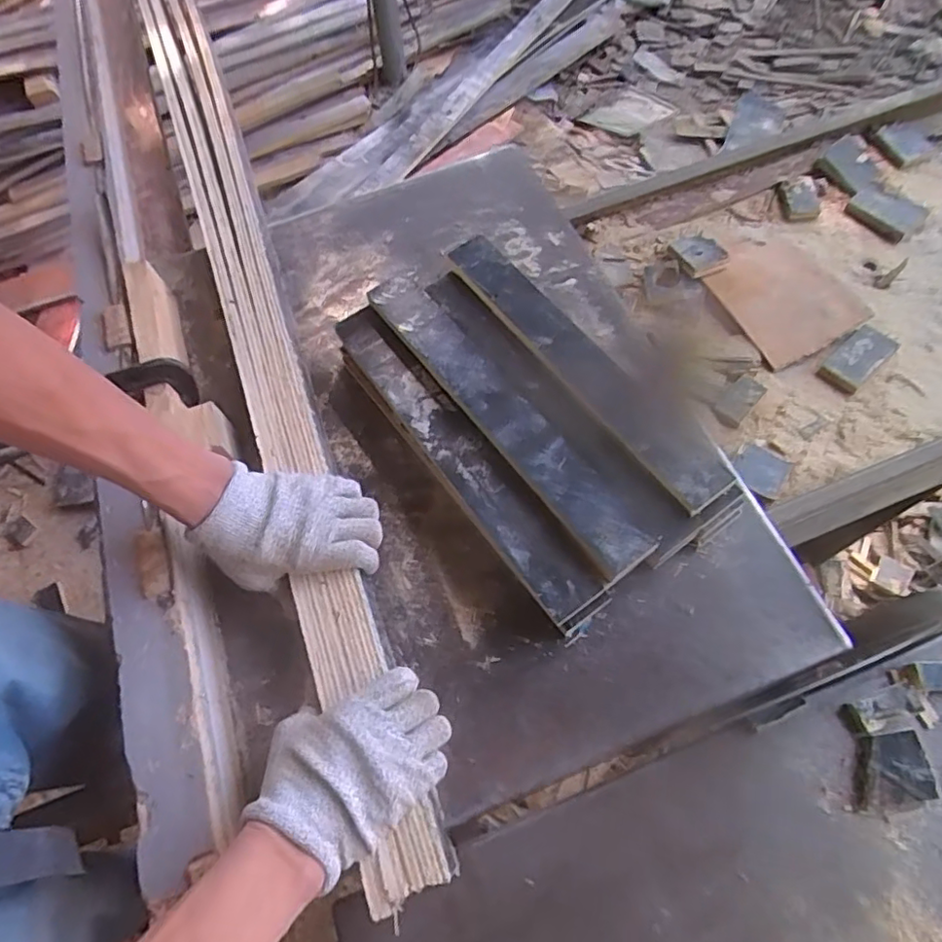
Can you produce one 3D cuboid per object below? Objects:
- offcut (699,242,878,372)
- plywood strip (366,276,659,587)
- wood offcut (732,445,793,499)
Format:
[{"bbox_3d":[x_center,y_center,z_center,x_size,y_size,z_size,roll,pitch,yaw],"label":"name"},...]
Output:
[{"bbox_3d":[0.383,-0.215,0.728,0.143,0.011,0.169,-27,69,-9],"label":"offcut"},{"bbox_3d":[0.024,-0.057,0.546,0.053,0.017,0.375,-35,67,-9],"label":"plywood strip"},{"bbox_3d":[0.306,-0.001,0.627,0.052,0.016,0.062,33,66,16],"label":"wood offcut"}]

